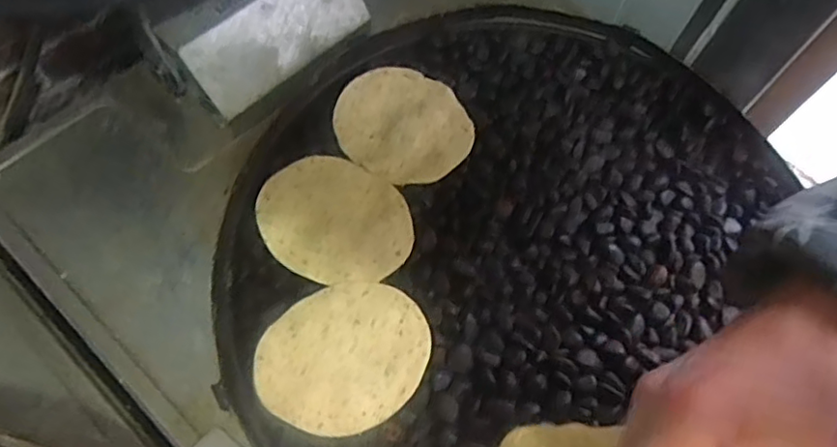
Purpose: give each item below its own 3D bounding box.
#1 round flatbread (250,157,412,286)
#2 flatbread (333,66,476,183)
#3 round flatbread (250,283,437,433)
[{"bbox_3d":[-0.074,-0.005,0.548,0.138,0.011,0.113,33,72,12],"label":"round flatbread"},{"bbox_3d":[-0.015,-0.098,0.604,0.130,0.009,0.117,41,73,14],"label":"flatbread"},{"bbox_3d":[-0.060,0.107,0.503,0.125,0.012,0.127,4,65,-8],"label":"round flatbread"}]

